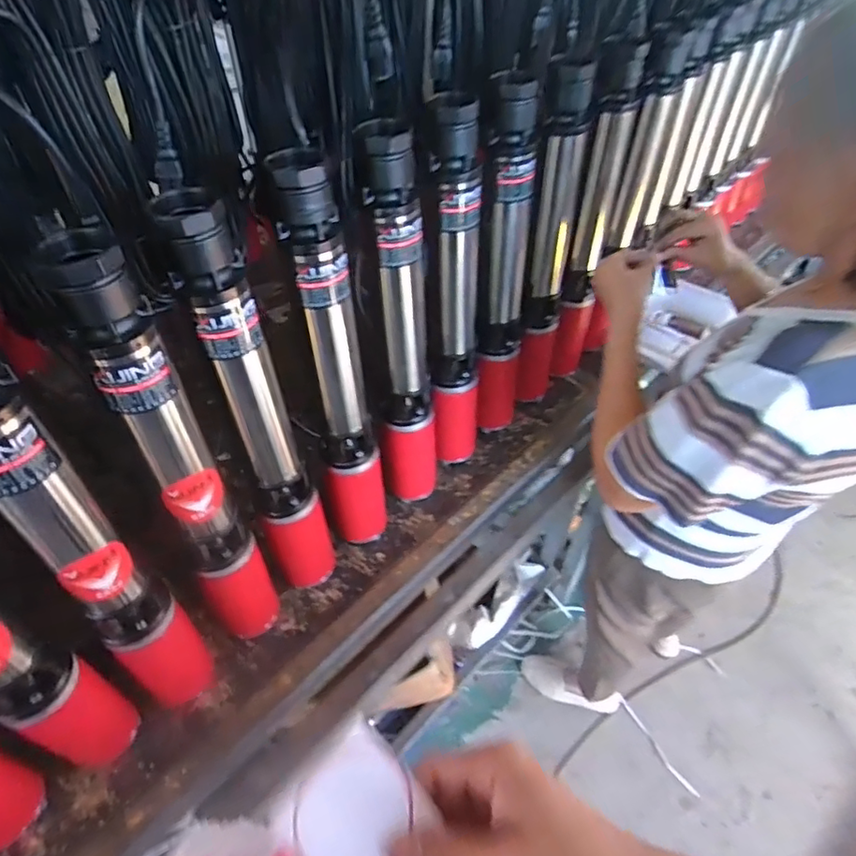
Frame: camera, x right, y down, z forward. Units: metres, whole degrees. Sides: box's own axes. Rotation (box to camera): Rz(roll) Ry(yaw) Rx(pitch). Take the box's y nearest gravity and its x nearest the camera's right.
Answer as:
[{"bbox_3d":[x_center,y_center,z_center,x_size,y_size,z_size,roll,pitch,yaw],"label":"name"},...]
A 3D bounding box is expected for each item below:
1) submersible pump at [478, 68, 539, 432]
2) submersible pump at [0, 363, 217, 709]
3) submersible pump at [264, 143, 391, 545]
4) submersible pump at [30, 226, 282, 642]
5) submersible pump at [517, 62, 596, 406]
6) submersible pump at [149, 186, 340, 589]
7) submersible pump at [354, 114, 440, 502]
[{"bbox_3d":[0.112,-0.203,0.817,0.083,0.527,0.107,8,49,5],"label":"submersible pump"},{"bbox_3d":[-0.298,0.112,0.499,0.065,0.488,0.070,-30,56,-25],"label":"submersible pump"},{"bbox_3d":[-0.096,-0.033,0.661,0.075,0.524,0.078,-9,49,-9],"label":"submersible pump"},{"bbox_3d":[-0.233,0.053,0.553,0.063,0.486,0.076,-24,53,-21],"label":"submersible pump"},{"bbox_3d":[0.180,-0.249,0.854,0.077,0.527,0.092,15,50,12],"label":"submersible pump"},{"bbox_3d":[-0.171,0.016,0.614,0.068,0.523,0.069,-15,51,-15],"label":"submersible pump"},{"bbox_3d":[-0.026,-0.086,0.706,0.083,0.521,0.069,4,48,2],"label":"submersible pump"}]

